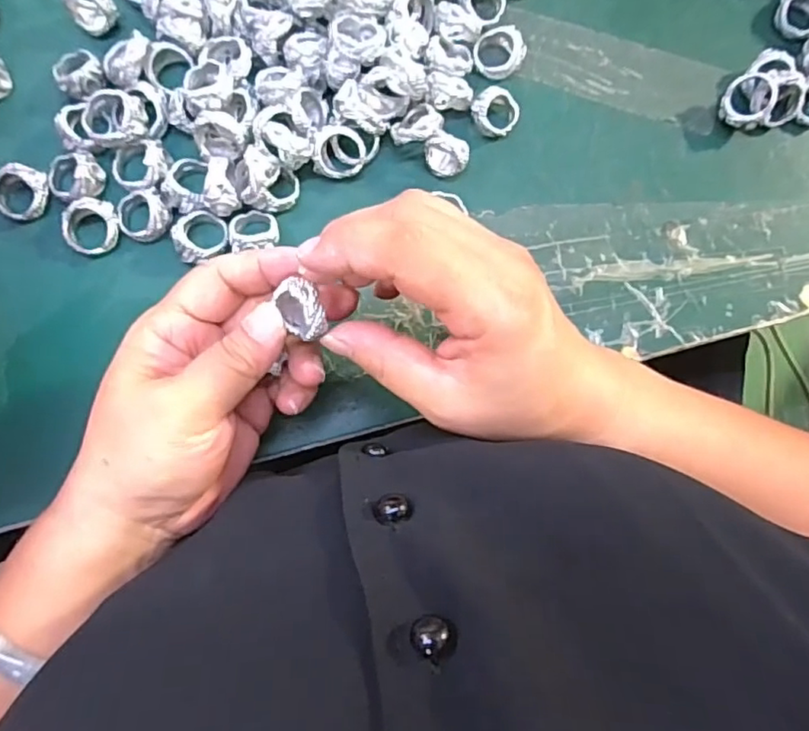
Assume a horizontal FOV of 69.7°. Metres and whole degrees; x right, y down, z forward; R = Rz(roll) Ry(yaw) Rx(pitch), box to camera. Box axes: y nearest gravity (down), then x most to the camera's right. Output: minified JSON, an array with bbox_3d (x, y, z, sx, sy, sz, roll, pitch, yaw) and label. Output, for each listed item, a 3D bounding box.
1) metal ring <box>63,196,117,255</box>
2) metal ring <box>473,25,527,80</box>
[{"bbox_3d":[-0.159,-0.070,0.295,0.025,0.014,0.026,0,83,-3],"label":"metal ring"},{"bbox_3d":[0.052,-0.174,0.323,0.027,0.016,0.027,0,83,-3],"label":"metal ring"}]

